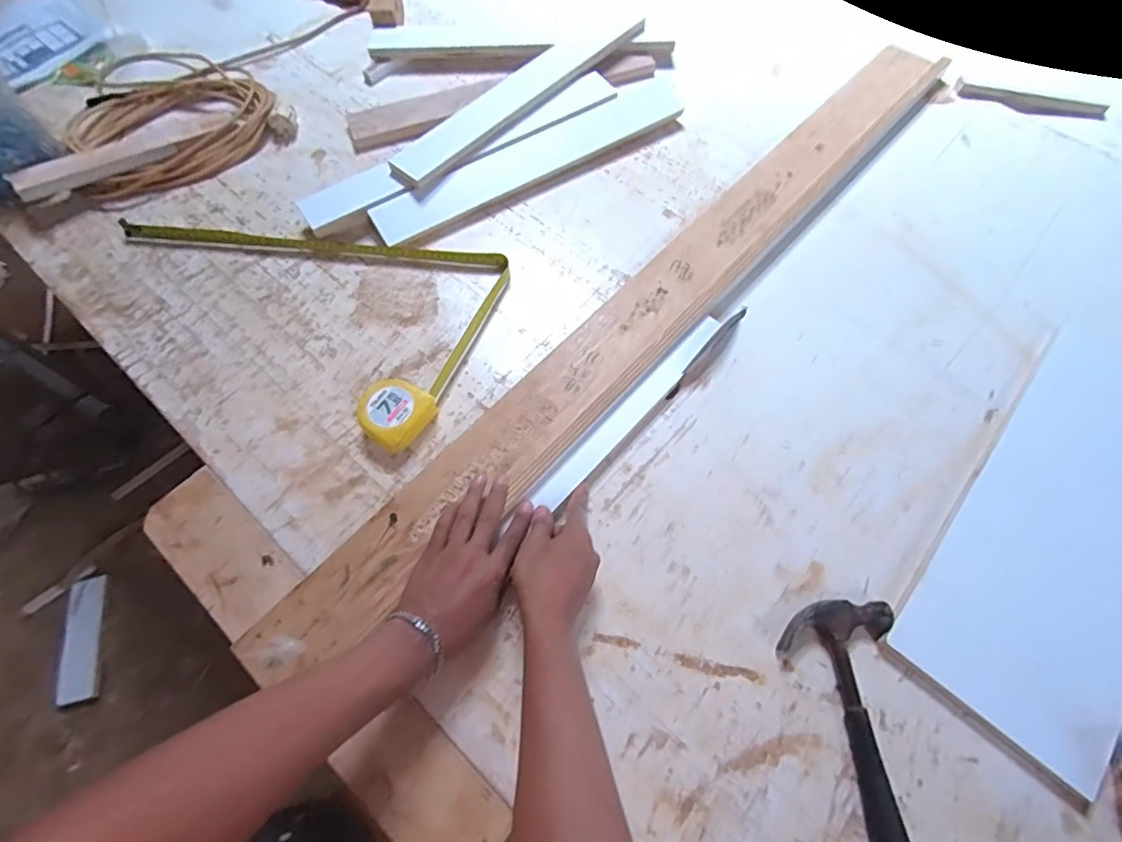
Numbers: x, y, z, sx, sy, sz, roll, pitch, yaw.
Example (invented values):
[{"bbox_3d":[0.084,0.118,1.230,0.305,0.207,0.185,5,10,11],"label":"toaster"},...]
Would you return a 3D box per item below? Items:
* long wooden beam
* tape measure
[{"bbox_3d":[0.140,-0.157,0.705,0.103,0.034,1.197,41,72,17],"label":"long wooden beam"},{"bbox_3d":[-0.293,-0.209,0.727,0.514,0.037,0.284,37,71,15],"label":"tape measure"}]

